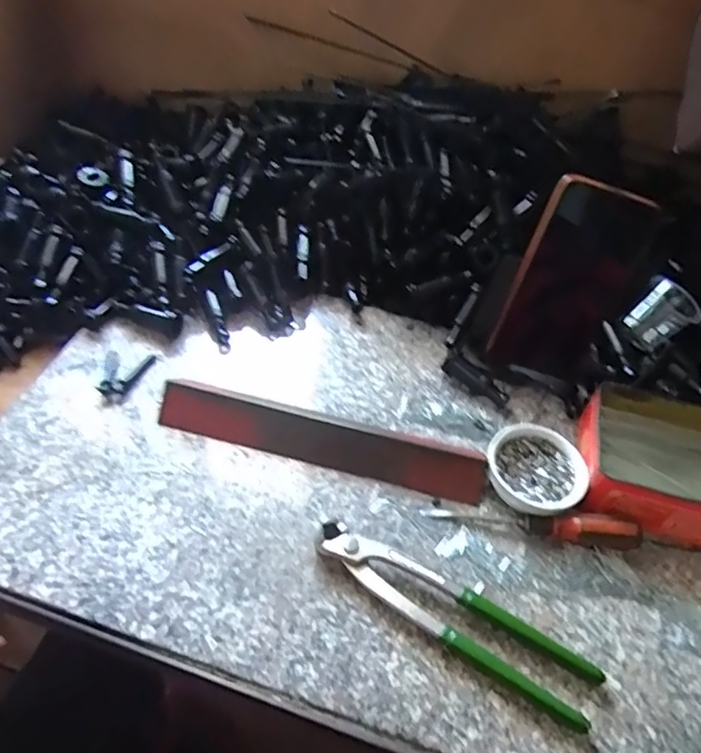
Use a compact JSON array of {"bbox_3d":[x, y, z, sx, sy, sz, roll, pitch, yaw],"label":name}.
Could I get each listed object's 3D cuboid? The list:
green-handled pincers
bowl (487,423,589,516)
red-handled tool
[{"bbox_3d":[0.066,0.152,0.384,0.191,0.021,0.041,27,51,18],"label":"green-handled pincers"},{"bbox_3d":[0.142,0.074,0.455,0.072,0.022,0.075,3,48,-3],"label":"bowl"},{"bbox_3d":[0.131,0.106,0.427,0.152,0.020,0.017,7,48,1],"label":"red-handled tool"}]

